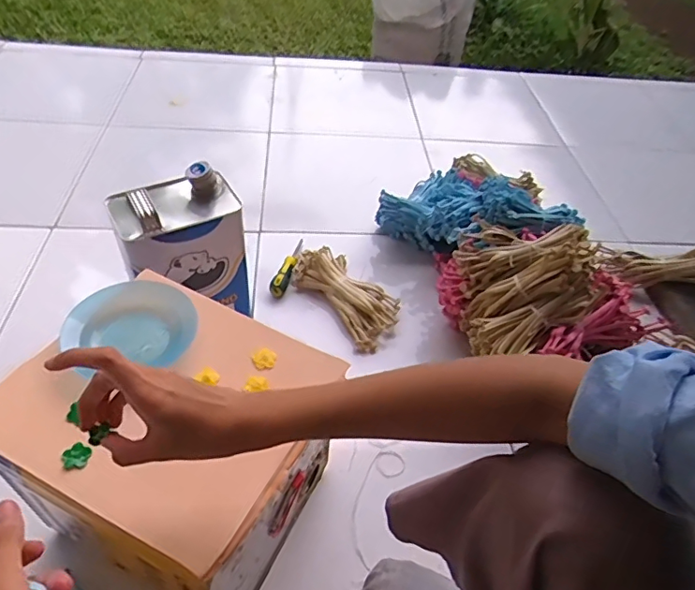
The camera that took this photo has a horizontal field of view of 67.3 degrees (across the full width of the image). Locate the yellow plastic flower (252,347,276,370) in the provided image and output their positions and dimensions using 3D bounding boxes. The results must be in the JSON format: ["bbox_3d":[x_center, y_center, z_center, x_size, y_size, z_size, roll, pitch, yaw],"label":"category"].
[{"bbox_3d":[-0.088,0.068,0.555,0.024,0.006,0.023,-5,48,-11],"label":"yellow plastic flower"}]

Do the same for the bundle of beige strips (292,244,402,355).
[{"bbox_3d":[-0.001,-0.009,0.930,0.110,0.048,0.223,-30,57,-30],"label":"bundle of beige strips"}]

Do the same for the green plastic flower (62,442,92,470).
[{"bbox_3d":[-0.239,0.142,0.462,0.023,0.004,0.023,-4,48,-10],"label":"green plastic flower"}]

